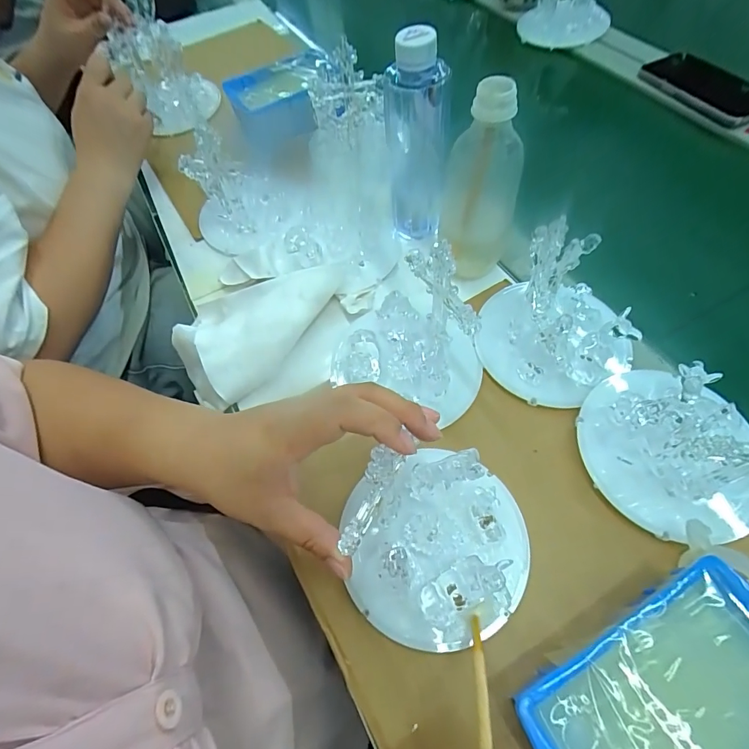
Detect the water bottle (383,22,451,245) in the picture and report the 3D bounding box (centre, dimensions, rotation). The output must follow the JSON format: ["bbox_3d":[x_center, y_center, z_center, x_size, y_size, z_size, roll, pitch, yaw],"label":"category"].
[{"bbox_3d":[0.037,-0.197,0.385,0.053,0.175,0.051,2,61,7],"label":"water bottle"}]

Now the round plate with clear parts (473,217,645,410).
[{"bbox_3d":[0.160,-0.051,0.363,0.117,0.056,0.152,25,66,19],"label":"round plate with clear parts"}]

